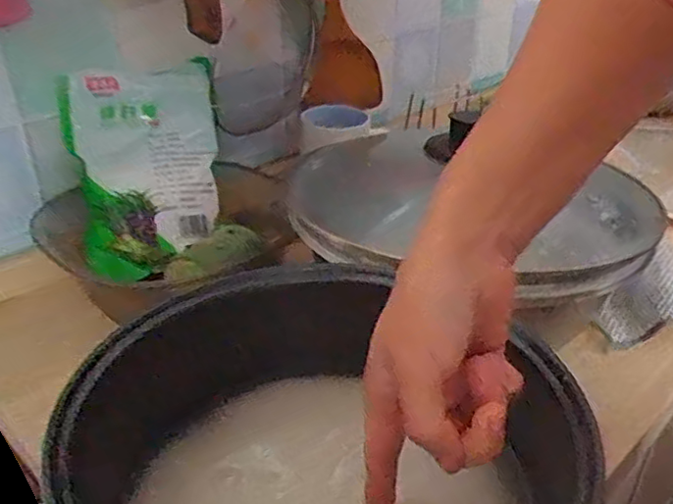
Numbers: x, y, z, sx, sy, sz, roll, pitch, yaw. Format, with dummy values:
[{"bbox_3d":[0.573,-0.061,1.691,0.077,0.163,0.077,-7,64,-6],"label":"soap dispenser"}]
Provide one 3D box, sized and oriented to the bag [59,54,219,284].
[{"bbox_3d":[-0.174,-0.078,0.594,0.139,0.194,0.020,-10,-3,-26],"label":"bag"}]

